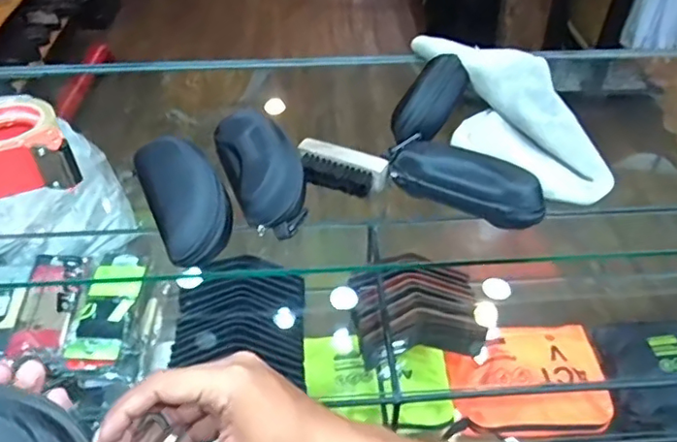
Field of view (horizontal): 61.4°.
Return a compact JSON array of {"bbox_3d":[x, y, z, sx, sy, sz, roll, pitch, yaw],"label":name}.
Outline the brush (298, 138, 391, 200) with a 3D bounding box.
[{"bbox_3d":[0.000,-0.057,0.602,0.098,0.026,0.046,23,48,21],"label":"brush"}]

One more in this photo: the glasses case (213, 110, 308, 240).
[{"bbox_3d":[-0.081,-0.061,0.582,0.070,0.057,0.166,-19,47,-19],"label":"glasses case"}]

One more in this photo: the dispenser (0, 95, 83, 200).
[{"bbox_3d":[-0.352,-0.077,0.600,0.139,0.052,0.107,-11,45,-12],"label":"dispenser"}]

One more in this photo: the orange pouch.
[{"bbox_3d":[0.364,0.306,1.101,0.298,0.064,0.201,-3,44,-3],"label":"orange pouch"}]

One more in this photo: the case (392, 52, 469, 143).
[{"bbox_3d":[0.108,-0.148,0.658,0.056,0.043,0.143,19,47,18],"label":"case"}]

